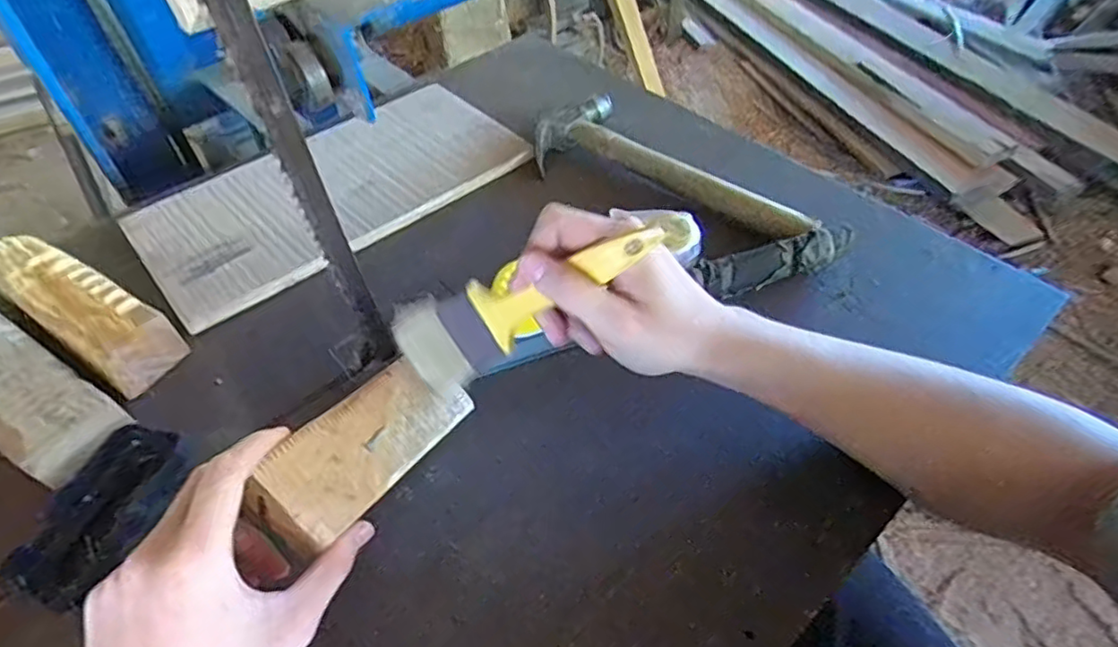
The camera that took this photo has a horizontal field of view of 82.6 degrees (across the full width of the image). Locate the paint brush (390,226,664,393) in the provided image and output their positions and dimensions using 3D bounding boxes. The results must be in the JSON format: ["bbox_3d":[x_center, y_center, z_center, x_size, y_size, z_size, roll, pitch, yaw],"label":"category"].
[{"bbox_3d":[-0.020,-0.011,0.359,0.176,0.055,0.028,-26,40,32],"label":"paint brush"}]

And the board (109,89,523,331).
[{"bbox_3d":[-0.207,-0.130,0.597,0.340,0.015,0.178,-32,54,-23],"label":"board"}]

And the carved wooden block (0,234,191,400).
[{"bbox_3d":[-0.374,-0.013,0.491,0.198,0.040,0.055,25,54,22],"label":"carved wooden block"}]

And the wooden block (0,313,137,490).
[{"bbox_3d":[-0.378,0.039,0.438,0.182,0.030,0.060,25,55,23],"label":"wooden block"}]

